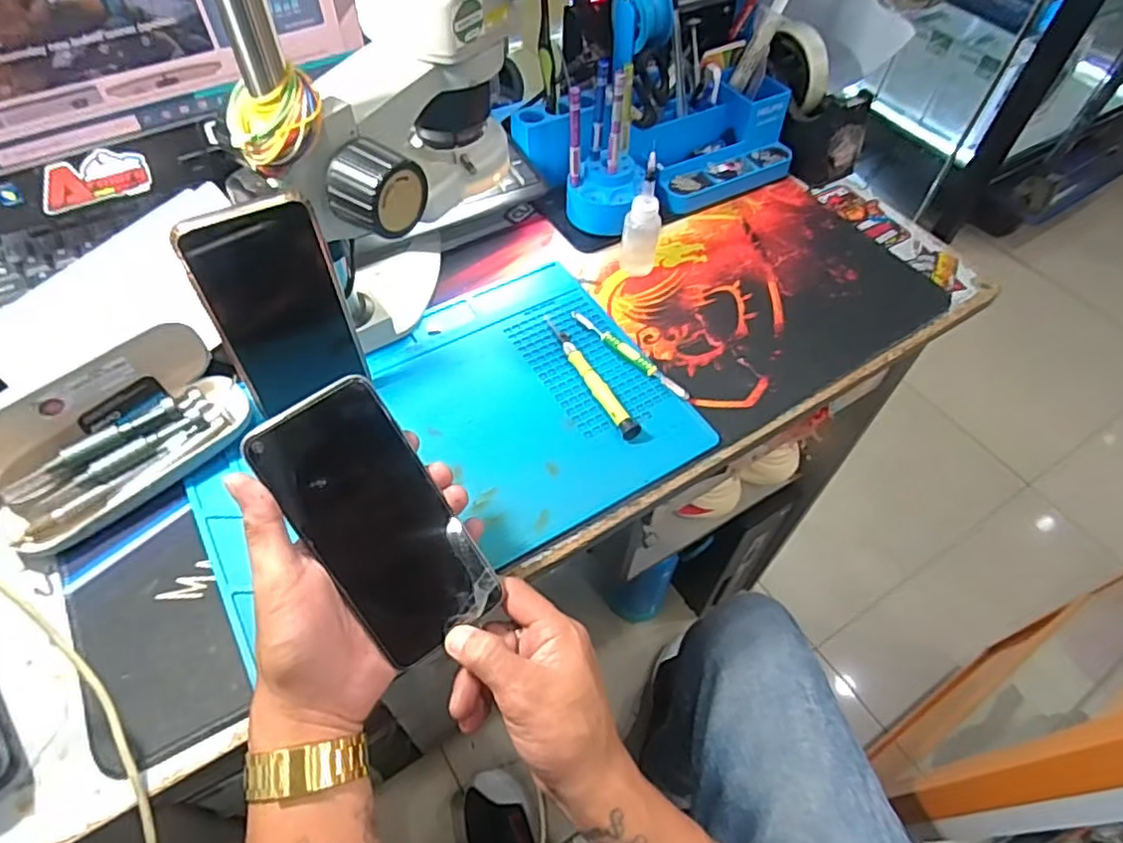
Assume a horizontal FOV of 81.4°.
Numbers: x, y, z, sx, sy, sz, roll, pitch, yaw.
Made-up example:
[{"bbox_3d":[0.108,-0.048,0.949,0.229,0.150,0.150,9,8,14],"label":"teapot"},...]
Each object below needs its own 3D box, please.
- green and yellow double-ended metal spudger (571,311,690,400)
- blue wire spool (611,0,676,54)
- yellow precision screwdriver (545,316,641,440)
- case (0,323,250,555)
[{"bbox_3d":[0.053,-0.055,0.522,0.013,0.008,0.121,-37,64,-25],"label":"green and yellow double-ended metal spudger"},{"bbox_3d":[0.072,-0.362,0.573,0.036,0.043,0.048,-24,59,-18],"label":"blue wire spool"},{"bbox_3d":[0.020,-0.038,0.505,0.013,0.011,0.130,-23,58,-18],"label":"yellow precision screwdriver"},{"bbox_3d":[-0.296,0.007,0.429,0.082,0.067,0.158,39,61,23],"label":"case"}]

